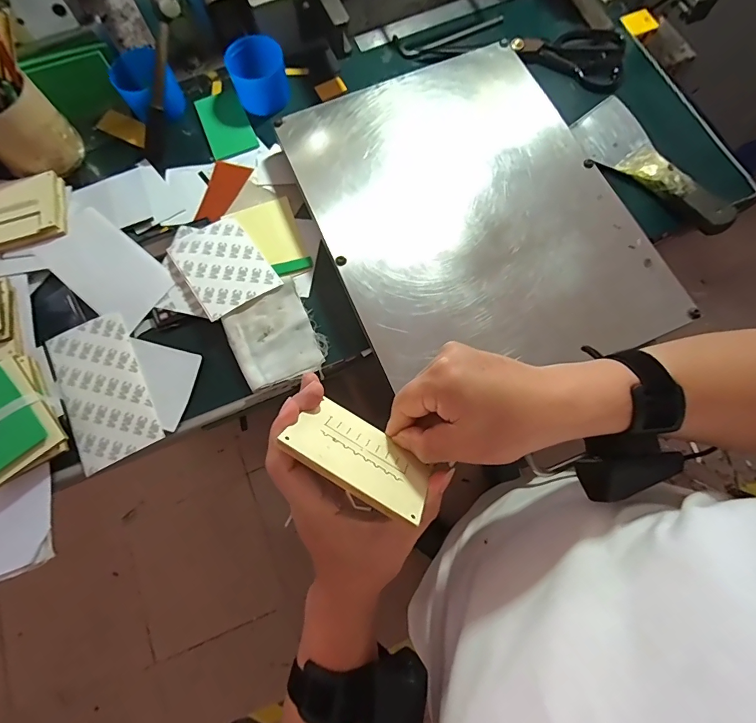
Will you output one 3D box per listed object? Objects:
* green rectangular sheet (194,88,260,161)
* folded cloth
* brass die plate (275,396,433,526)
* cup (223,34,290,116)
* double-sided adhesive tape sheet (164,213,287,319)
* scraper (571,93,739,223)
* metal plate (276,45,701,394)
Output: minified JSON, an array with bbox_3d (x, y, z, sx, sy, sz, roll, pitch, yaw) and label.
[{"bbox_3d":[-0.183,-0.287,0.504,0.054,0.004,0.097,-23,74,-5],"label":"green rectangular sheet"},{"bbox_3d":[-0.106,-0.025,0.420,0.080,0.014,0.093,-24,74,-6],"label":"folded cloth"},{"bbox_3d":[-0.010,0.063,0.285,0.095,0.068,0.004,32,115,3],"label":"brass die plate"},{"bbox_3d":[-0.141,-0.339,0.497,0.067,0.048,0.062,-16,74,-3],"label":"cup"},{"bbox_3d":[-0.163,-0.102,0.438,0.080,0.004,0.109,-33,72,-14],"label":"double-sided adhesive tape sheet"},{"bbox_3d":[0.298,-0.221,0.463,0.070,0.032,0.201,-27,74,-6],"label":"scraper"},{"bbox_3d":[0.090,-0.153,0.422,0.282,0.011,0.361,-22,75,-5],"label":"metal plate"}]

